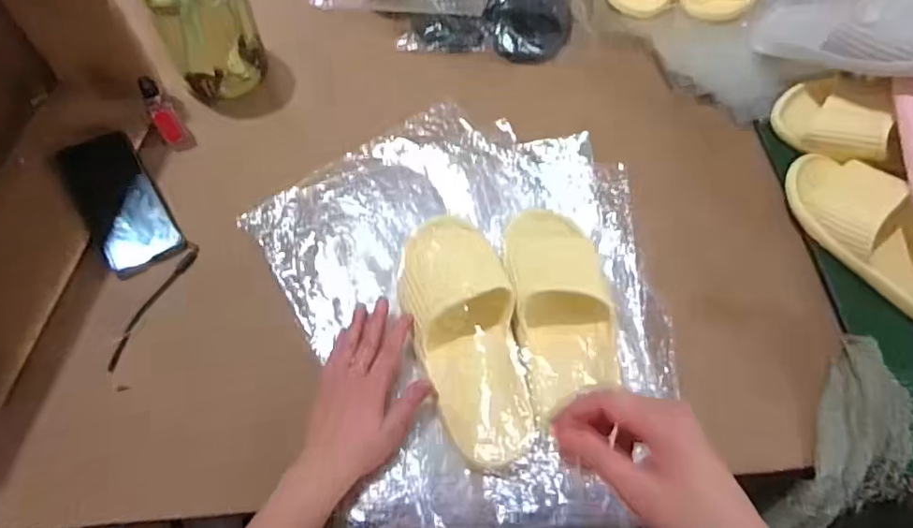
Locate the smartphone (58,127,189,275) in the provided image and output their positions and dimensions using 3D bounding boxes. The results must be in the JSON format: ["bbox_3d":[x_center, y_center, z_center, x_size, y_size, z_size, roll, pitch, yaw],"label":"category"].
[{"bbox_3d":[-0.366,-0.068,0.612,0.076,0.013,0.163,-29,79,-23],"label":"smartphone"}]

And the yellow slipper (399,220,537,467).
[{"bbox_3d":[0.011,0.065,0.537,0.094,0.052,0.253,-12,57,-8],"label":"yellow slipper"}]

